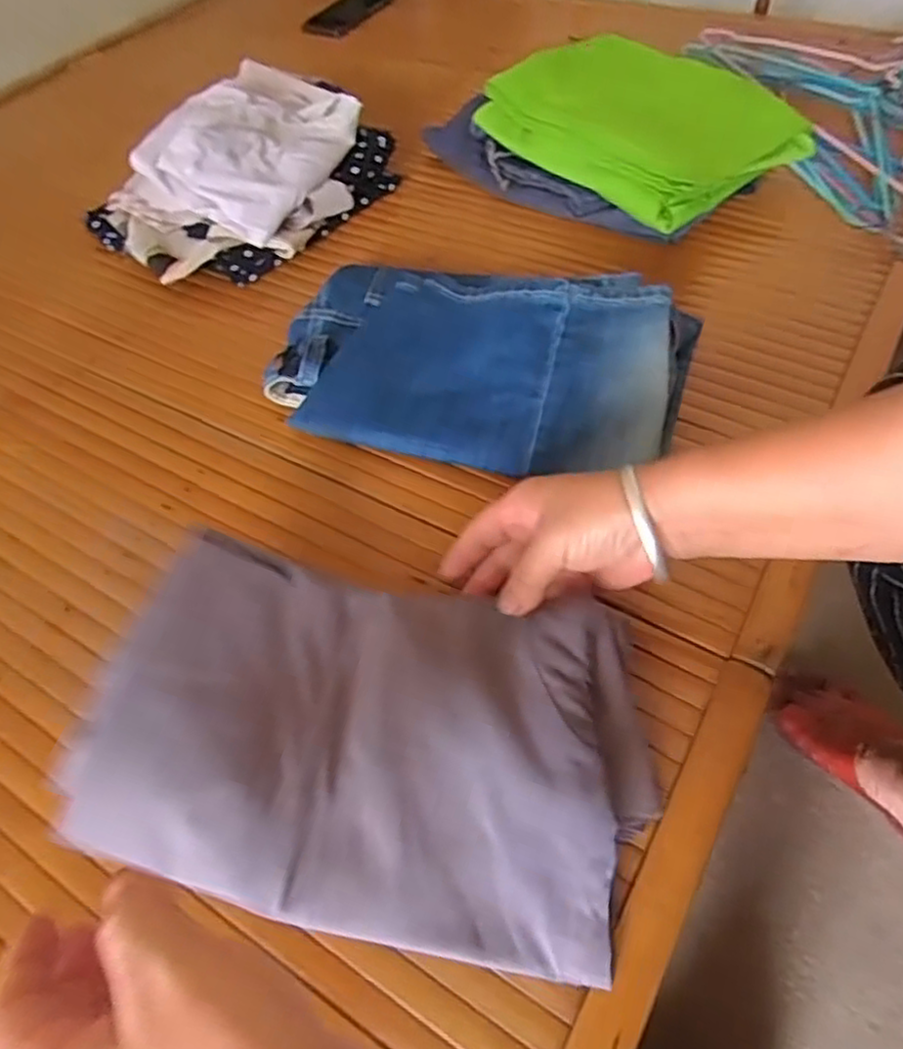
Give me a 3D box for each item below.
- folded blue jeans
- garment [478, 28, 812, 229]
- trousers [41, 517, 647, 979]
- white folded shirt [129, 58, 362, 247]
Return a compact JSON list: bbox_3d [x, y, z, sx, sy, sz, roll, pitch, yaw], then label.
[{"bbox_3d":[0.018,-0.130,0.528,0.310,0.047,0.198,14,57,15],"label":"folded blue jeans"},{"bbox_3d":[0.191,-0.401,0.661,0.227,0.056,0.254,-33,58,-19],"label":"garment"},{"bbox_3d":[-0.039,0.105,0.350,0.264,0.060,0.173,10,56,12],"label":"trousers"},{"bbox_3d":[-0.188,-0.380,0.667,0.172,0.063,0.227,19,57,17],"label":"white folded shirt"}]

